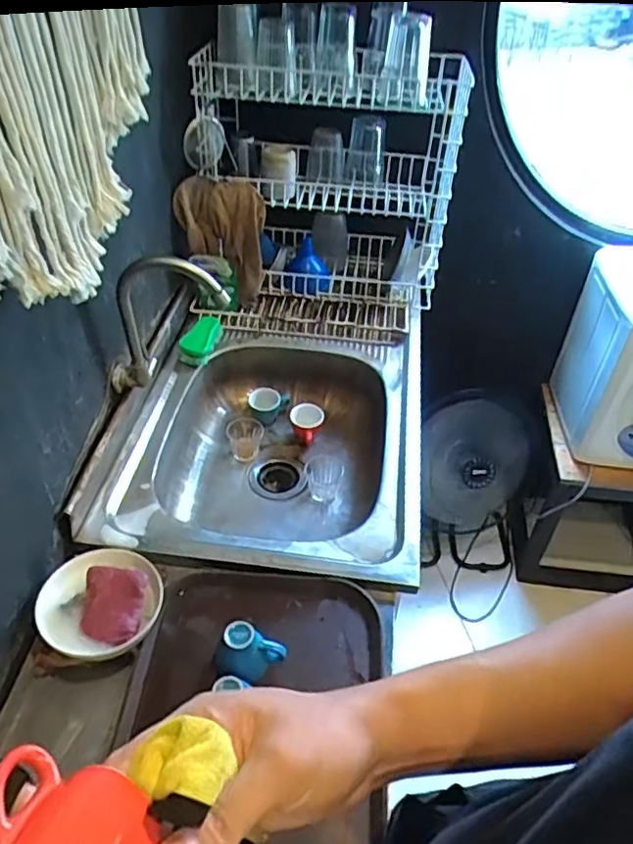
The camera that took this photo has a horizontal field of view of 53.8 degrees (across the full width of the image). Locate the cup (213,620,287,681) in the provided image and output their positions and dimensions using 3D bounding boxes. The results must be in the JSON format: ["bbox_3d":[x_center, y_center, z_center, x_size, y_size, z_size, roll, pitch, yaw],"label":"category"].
[{"bbox_3d":[-0.080,0.277,0.750,0.076,0.060,0.065,15,44,13],"label":"cup"}]

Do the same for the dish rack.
[{"bbox_3d":[0.013,-0.458,1.270,0.511,0.457,0.362,6,43,4],"label":"dish rack"}]

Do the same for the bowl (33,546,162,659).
[{"bbox_3d":[-0.274,0.224,0.785,0.152,0.064,0.145,1,43,-1],"label":"bowl"}]

